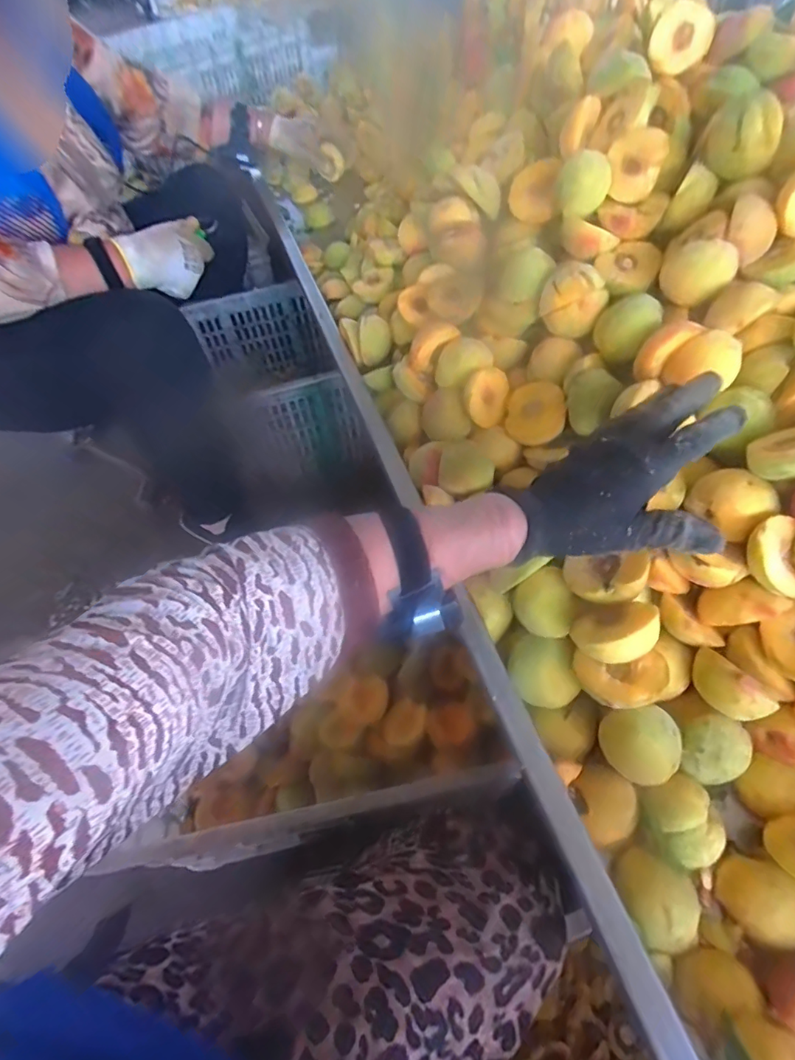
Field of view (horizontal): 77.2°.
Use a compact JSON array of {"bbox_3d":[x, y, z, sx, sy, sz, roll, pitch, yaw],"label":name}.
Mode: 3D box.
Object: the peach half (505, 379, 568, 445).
[{"bbox_3d":[0.147,-0.116,0.512,0.059,0.030,0.070,-10,71,35],"label":"peach half"}]

